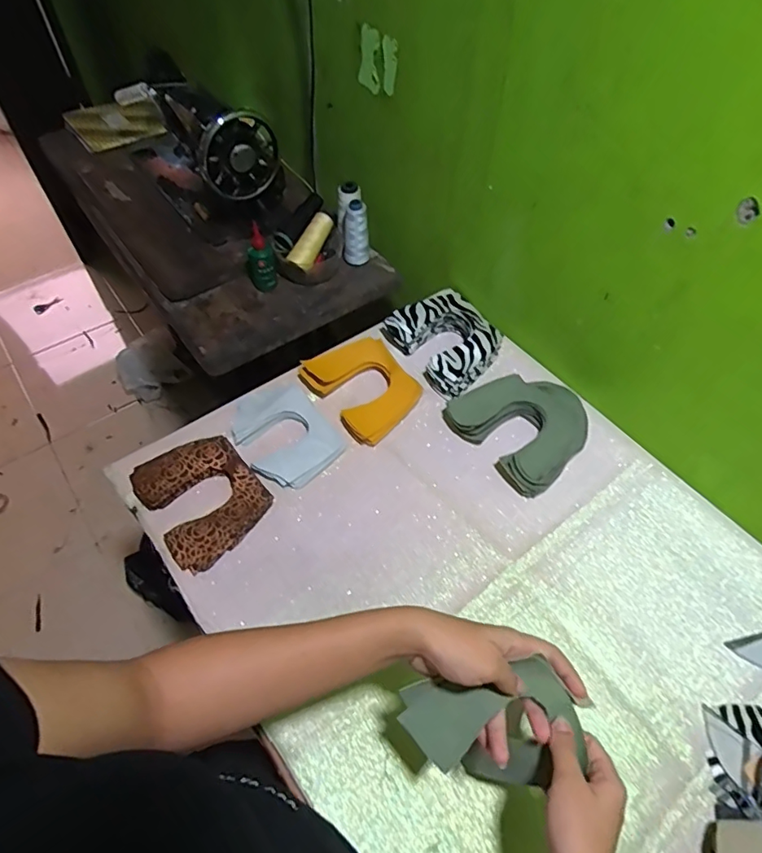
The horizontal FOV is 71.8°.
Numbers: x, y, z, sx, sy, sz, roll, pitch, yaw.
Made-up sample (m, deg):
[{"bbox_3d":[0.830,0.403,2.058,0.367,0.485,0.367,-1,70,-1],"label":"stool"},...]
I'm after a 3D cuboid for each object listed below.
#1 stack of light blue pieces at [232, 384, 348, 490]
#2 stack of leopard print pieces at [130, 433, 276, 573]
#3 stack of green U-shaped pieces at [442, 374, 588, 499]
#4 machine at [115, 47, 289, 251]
[{"bbox_3d":[-0.131,0.011,0.724,0.116,0.028,0.149,-33,61,-22],"label":"stack of light blue pieces"},{"bbox_3d":[-0.227,0.087,0.669,0.132,0.020,0.159,-37,67,-23],"label":"stack of leopard print pieces"},{"bbox_3d":[0.204,-0.008,0.740,0.174,0.041,0.176,-33,61,-22],"label":"stack of green U-shaped pieces"},{"bbox_3d":[-0.352,-0.551,0.988,0.177,0.200,0.438,-28,60,-19],"label":"machine"}]

